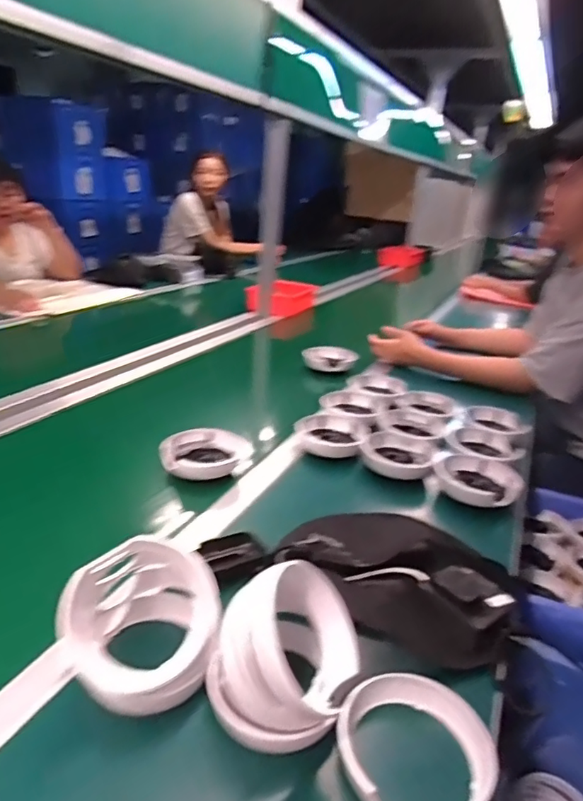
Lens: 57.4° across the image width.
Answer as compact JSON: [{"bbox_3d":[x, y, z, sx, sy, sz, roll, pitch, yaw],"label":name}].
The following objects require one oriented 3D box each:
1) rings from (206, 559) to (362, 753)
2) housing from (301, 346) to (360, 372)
[{"bbox_3d":[0.001,0.201,0.447,0.105,0.116,0.117,15,24,24],"label":"rings"},{"bbox_3d":[0.097,-0.102,1.298,0.124,0.031,0.124,4,22,-2],"label":"housing"}]

